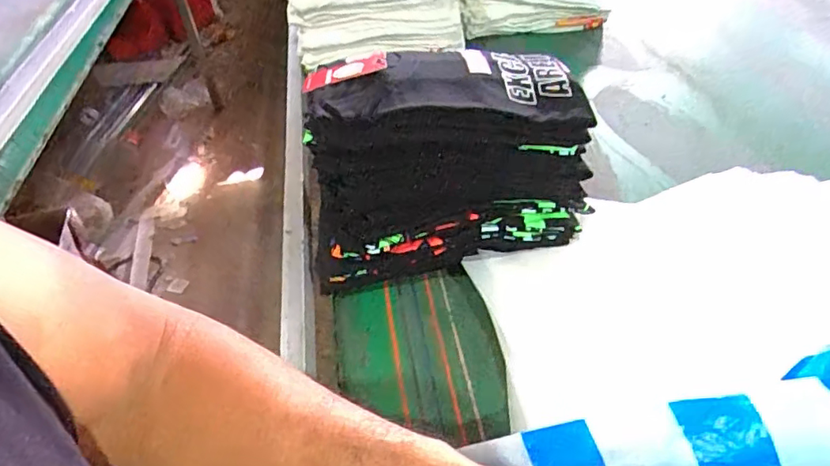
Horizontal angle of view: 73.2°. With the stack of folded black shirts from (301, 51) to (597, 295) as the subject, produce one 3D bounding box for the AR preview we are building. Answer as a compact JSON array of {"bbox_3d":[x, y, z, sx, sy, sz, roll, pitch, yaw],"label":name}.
[{"bbox_3d":[0.032,-0.086,0.644,0.303,0.207,0.192,-9,41,-2],"label":"stack of folded black shirts"}]

